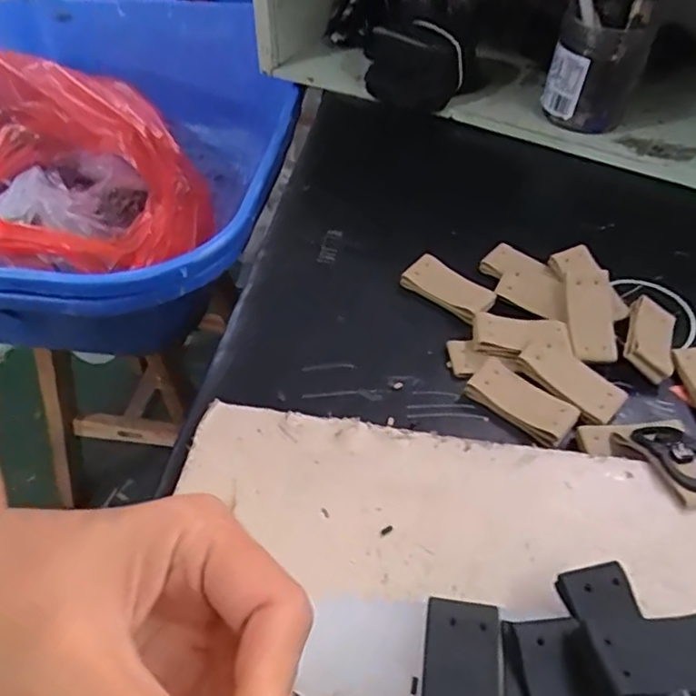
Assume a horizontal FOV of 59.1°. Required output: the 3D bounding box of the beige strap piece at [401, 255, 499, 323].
[{"bbox_3d":[0.070,-0.041,0.429,0.060,0.017,0.028,34,55,27],"label":"beige strap piece"}]

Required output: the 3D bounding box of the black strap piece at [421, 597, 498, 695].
[{"bbox_3d":[0.039,0.122,0.218,0.025,0.011,0.061,8,46,5],"label":"black strap piece"}]

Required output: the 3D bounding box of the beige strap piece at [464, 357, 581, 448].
[{"bbox_3d":[0.104,0.032,0.369,0.063,0.010,0.031,34,55,27],"label":"beige strap piece"}]

